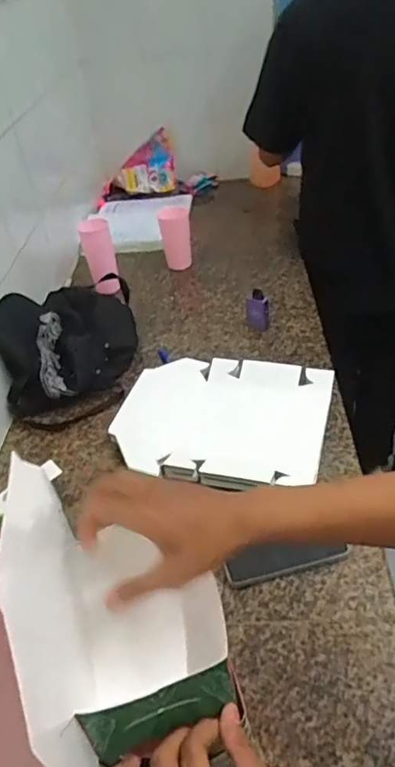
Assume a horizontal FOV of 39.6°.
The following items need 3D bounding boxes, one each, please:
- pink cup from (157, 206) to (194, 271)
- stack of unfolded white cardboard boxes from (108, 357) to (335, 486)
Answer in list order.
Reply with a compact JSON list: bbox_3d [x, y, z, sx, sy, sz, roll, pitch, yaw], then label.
[{"bbox_3d":[-0.053,-0.374,1.398,0.073,0.146,0.066,-3,40,4],"label":"pink cup"},{"bbox_3d":[0.044,0.057,0.948,0.343,0.046,0.269,8,42,17],"label":"stack of unfolded white cardboard boxes"}]

